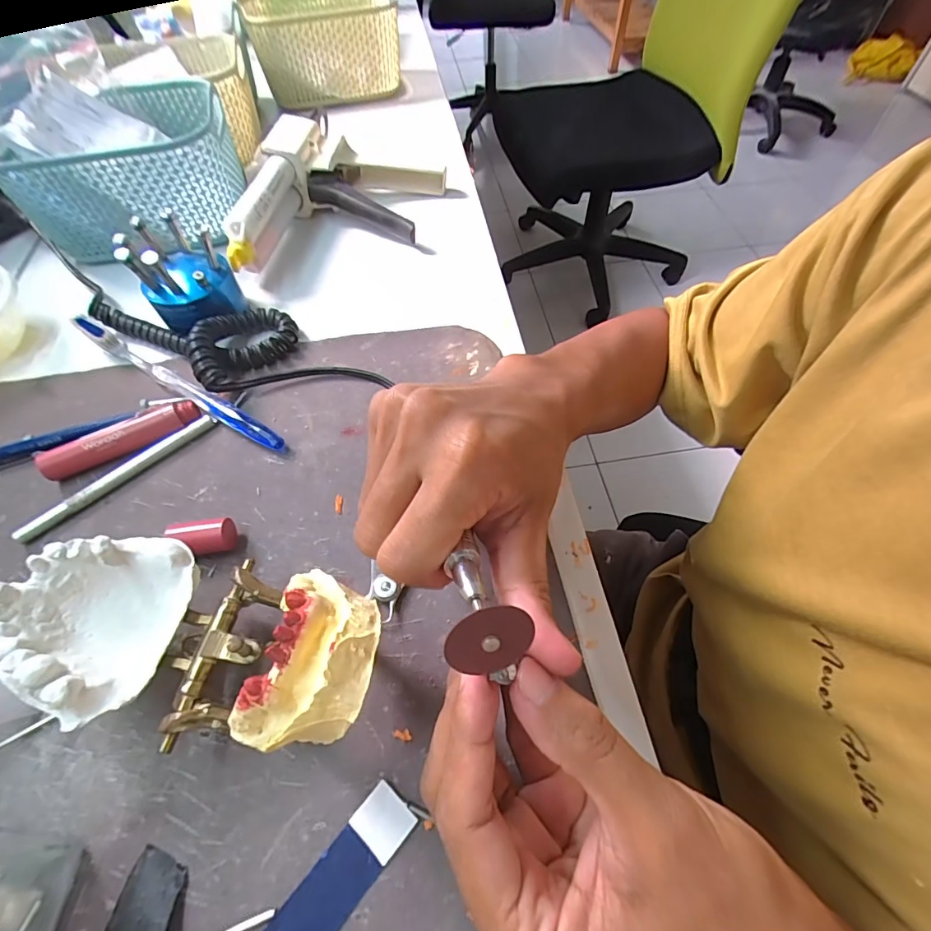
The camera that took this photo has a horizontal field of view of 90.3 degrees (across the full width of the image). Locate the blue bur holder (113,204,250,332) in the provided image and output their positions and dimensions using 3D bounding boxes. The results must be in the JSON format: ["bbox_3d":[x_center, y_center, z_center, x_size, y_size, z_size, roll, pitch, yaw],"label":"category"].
[{"bbox_3d":[-0.195,-0.133,0.319,0.055,0.065,0.055,-31,62,-17],"label":"blue bur holder"}]

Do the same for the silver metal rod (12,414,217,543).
[{"bbox_3d":[-0.200,0.005,0.271,0.114,0.009,0.007,-40,65,-21],"label":"silver metal rod"}]

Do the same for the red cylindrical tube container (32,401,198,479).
[{"bbox_3d":[-0.205,-0.016,0.279,0.087,0.017,0.015,-24,60,-13],"label":"red cylindrical tube container"}]

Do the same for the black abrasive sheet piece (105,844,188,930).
[{"bbox_3d":[-0.117,0.163,0.171,0.027,0.007,0.028,10,58,7],"label":"black abrasive sheet piece"}]

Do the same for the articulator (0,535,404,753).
[{"bbox_3d":[-0.100,0.065,0.177,0.143,0.053,0.068,2,57,17],"label":"articulator"}]

